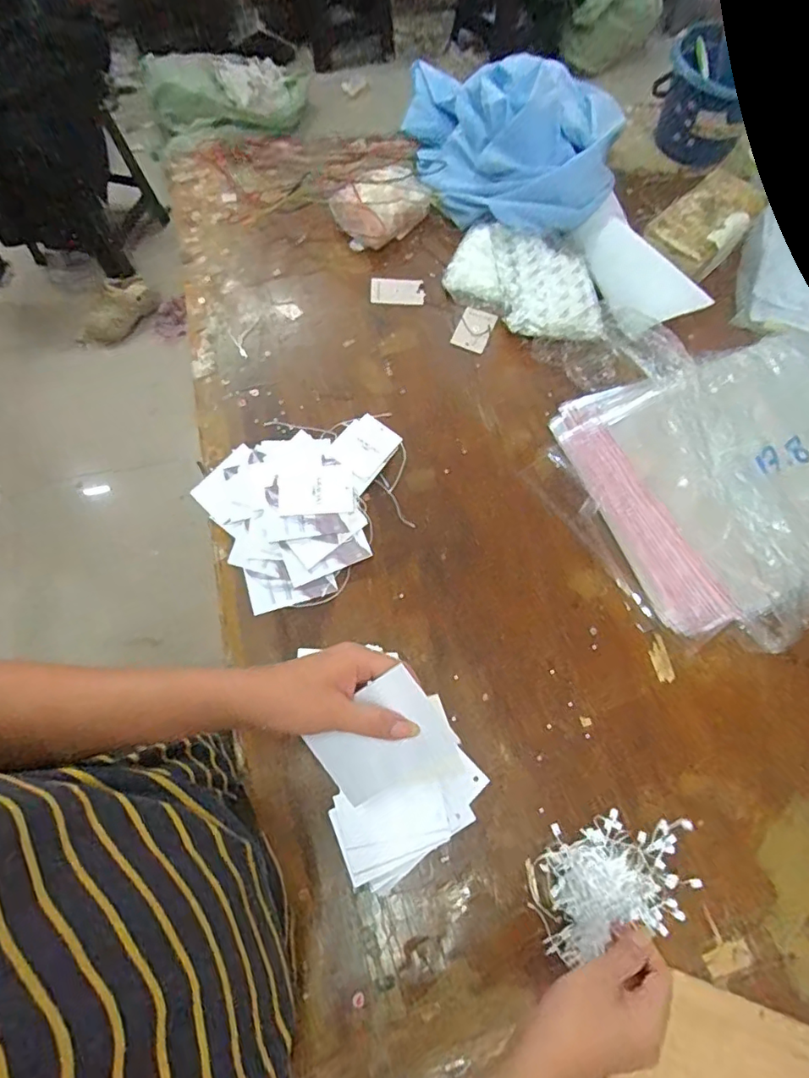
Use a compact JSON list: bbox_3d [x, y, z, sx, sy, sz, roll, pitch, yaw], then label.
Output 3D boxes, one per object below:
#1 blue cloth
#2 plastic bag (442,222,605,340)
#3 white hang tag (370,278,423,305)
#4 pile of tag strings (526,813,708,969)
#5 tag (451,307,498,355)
[{"bbox_3d":[0.159,-0.651,0.840,0.321,0.144,0.334,7,67,1],"label":"blue cloth"},{"bbox_3d":[0.185,-0.385,0.808,0.268,0.054,0.156,38,71,13],"label":"plastic bag"},{"bbox_3d":[-0.011,-0.381,0.823,0.080,0.005,0.046,-1,76,-9],"label":"white hang tag"},{"bbox_3d":[0.206,0.329,0.519,0.168,0.025,0.103,-11,68,-6],"label":"pile of tag strings"},{"bbox_3d":[0.105,-0.314,0.803,0.049,0.005,0.075,23,71,1],"label":"tag"}]

